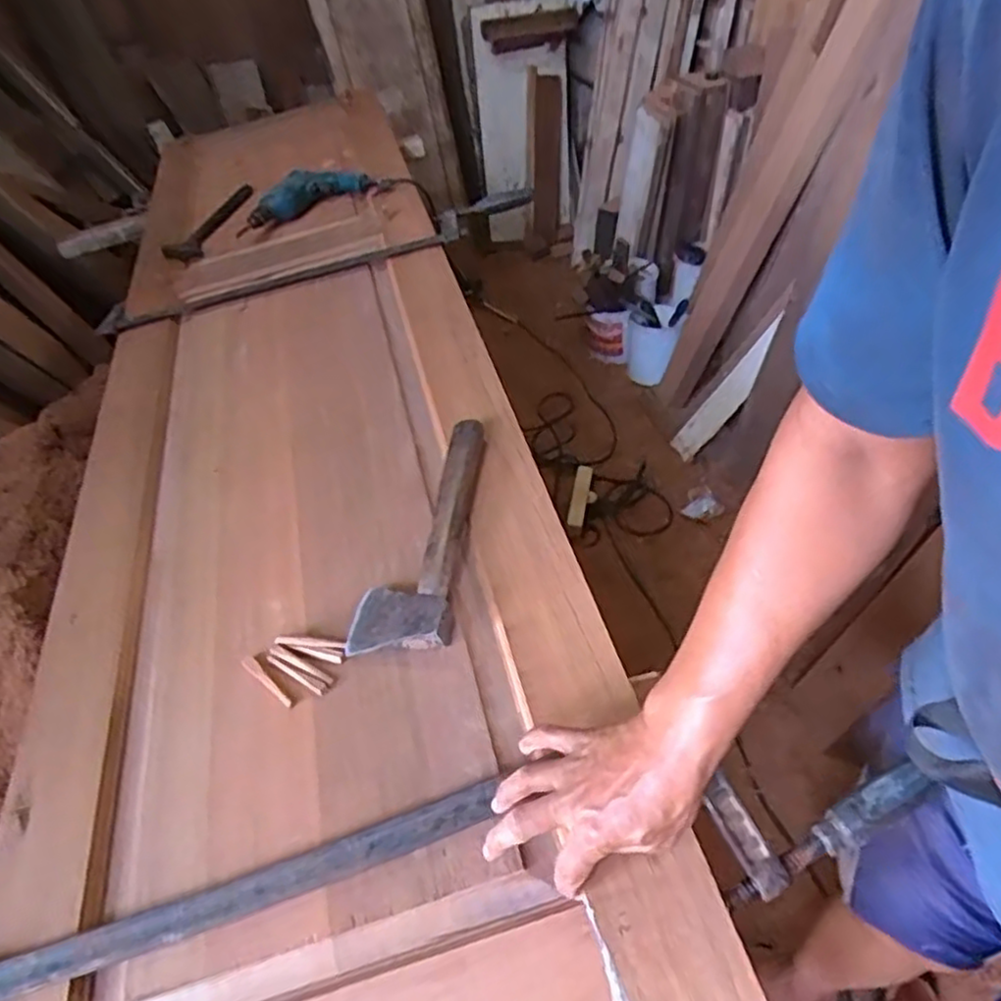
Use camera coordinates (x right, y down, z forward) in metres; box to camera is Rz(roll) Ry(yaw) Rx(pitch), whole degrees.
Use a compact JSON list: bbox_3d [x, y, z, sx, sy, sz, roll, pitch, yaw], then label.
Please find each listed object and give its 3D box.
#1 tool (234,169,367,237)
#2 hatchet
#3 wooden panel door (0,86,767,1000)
[{"bbox_3d":[-0.432,-0.662,1.520,0.302,0.064,0.119,-24,47,-13],"label":"tool"},{"bbox_3d":[-0.087,0.027,0.796,0.104,0.060,0.310,0,46,10],"label":"hatchet"},{"bbox_3d":[-0.347,-0.211,1.104,0.617,0.067,1.899,-17,47,-3],"label":"wooden panel door"}]

